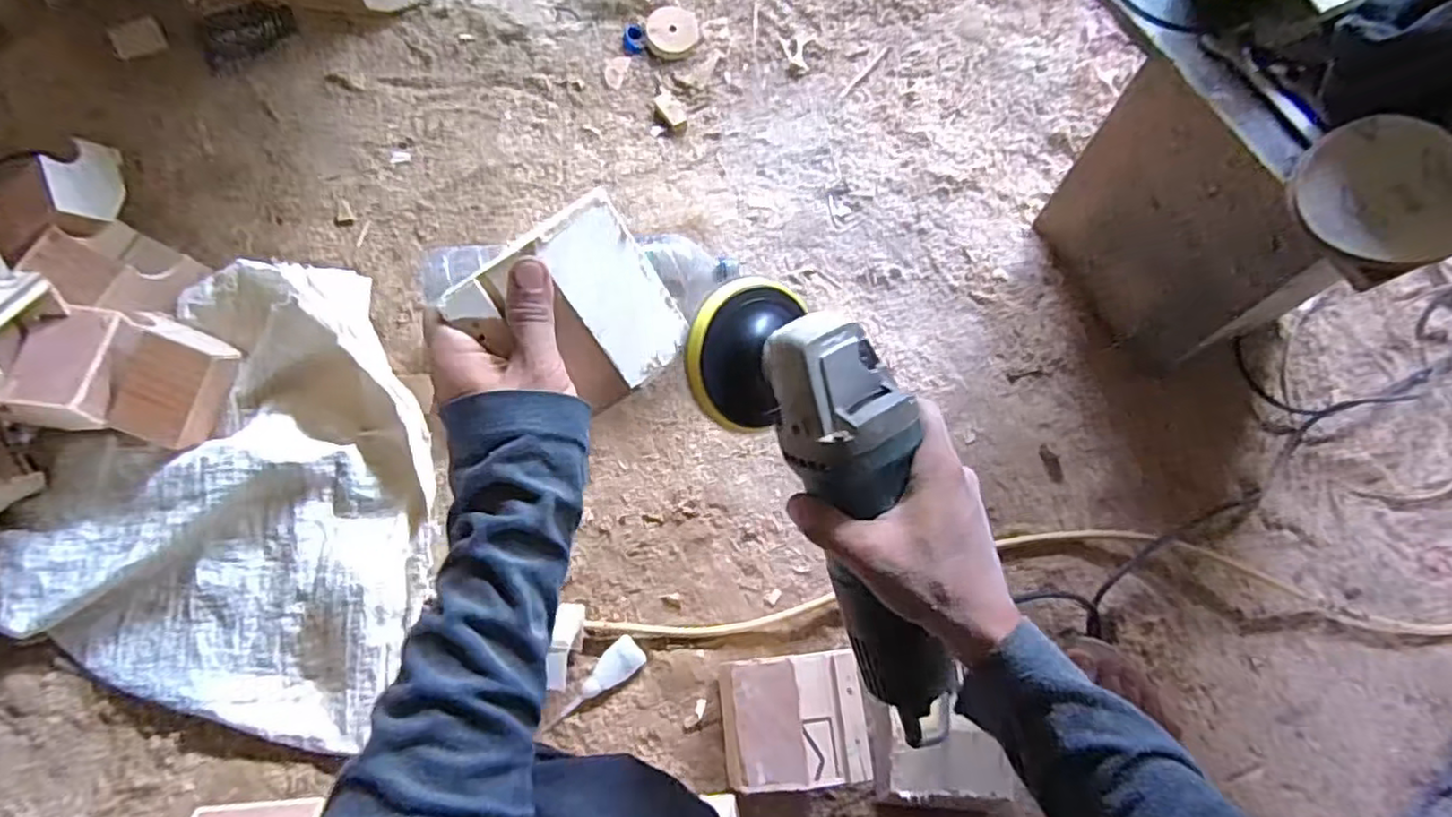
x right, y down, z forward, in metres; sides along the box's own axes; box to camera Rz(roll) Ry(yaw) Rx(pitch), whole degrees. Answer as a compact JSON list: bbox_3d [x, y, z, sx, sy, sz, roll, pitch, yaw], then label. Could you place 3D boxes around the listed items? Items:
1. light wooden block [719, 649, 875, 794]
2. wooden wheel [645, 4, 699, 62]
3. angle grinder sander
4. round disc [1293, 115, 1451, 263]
[{"bbox_3d":[0.056,0.267,0.583,0.116,0.070,0.099,-6,71,-2],"label":"light wooden block"},{"bbox_3d":[-0.070,-0.499,0.888,0.065,0.014,0.075,-3,71,0],"label":"wooden wheel"},{"bbox_3d":[0.069,0.066,0.386,0.094,0.103,0.294,-23,97,-6],"label":"angle grinder sander"},{"bbox_3d":[0.403,-0.132,0.408,0.094,0.011,0.090,-5,74,17],"label":"round disc"}]

